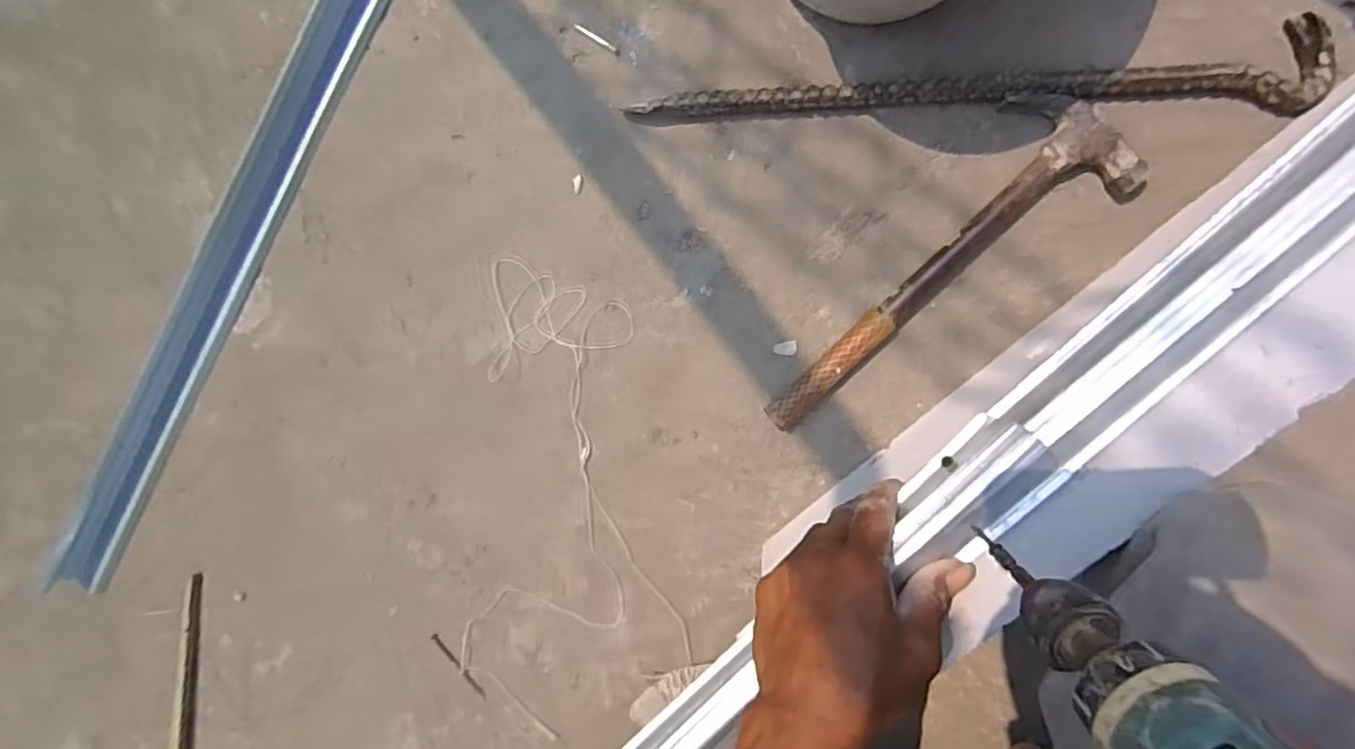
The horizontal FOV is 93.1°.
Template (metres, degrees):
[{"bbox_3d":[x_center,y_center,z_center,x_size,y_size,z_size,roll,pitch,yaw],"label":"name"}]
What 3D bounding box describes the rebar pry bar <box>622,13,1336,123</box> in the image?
[{"bbox_3d":[0.221,-0.219,0.510,0.512,0.024,0.056,-2,94,7],"label":"rebar pry bar"}]

